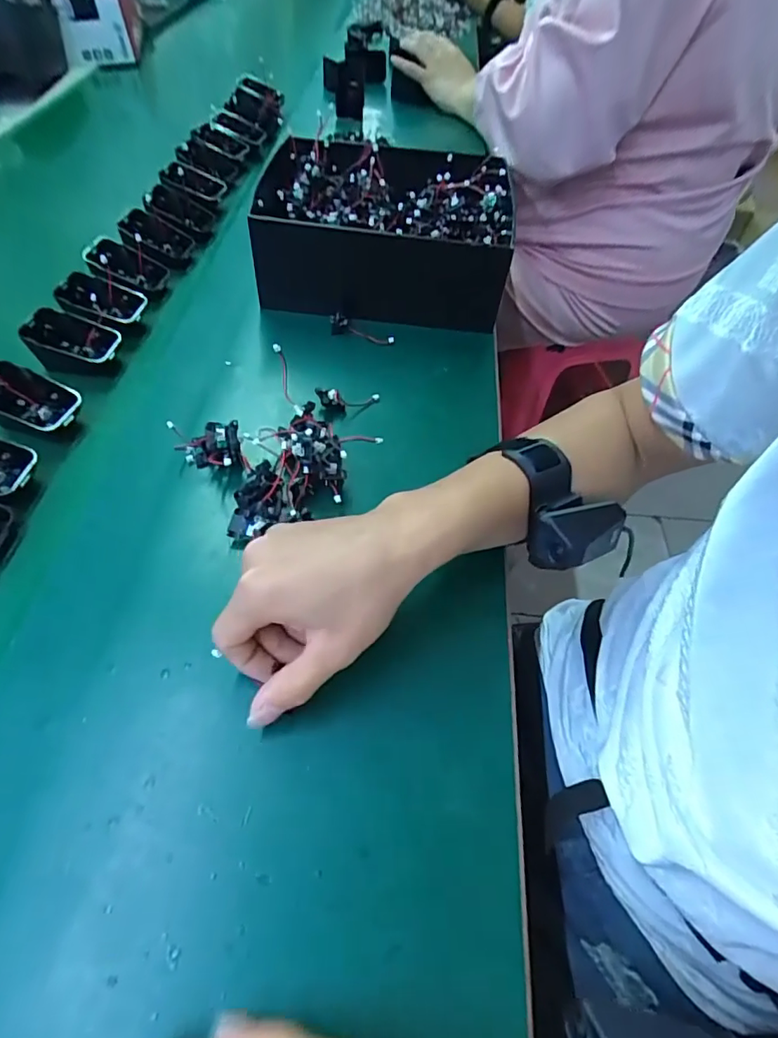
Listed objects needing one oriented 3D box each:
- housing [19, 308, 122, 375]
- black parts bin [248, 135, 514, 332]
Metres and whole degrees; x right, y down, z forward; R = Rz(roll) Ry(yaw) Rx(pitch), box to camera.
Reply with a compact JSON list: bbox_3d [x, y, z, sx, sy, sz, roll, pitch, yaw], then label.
[{"bbox_3d":[-0.273,-0.151,0.454,0.063,0.045,0.051,12,55,8],"label":"housing"},{"bbox_3d":[-0.003,-0.301,0.534,0.246,0.086,0.216,3,55,2],"label":"black parts bin"}]

